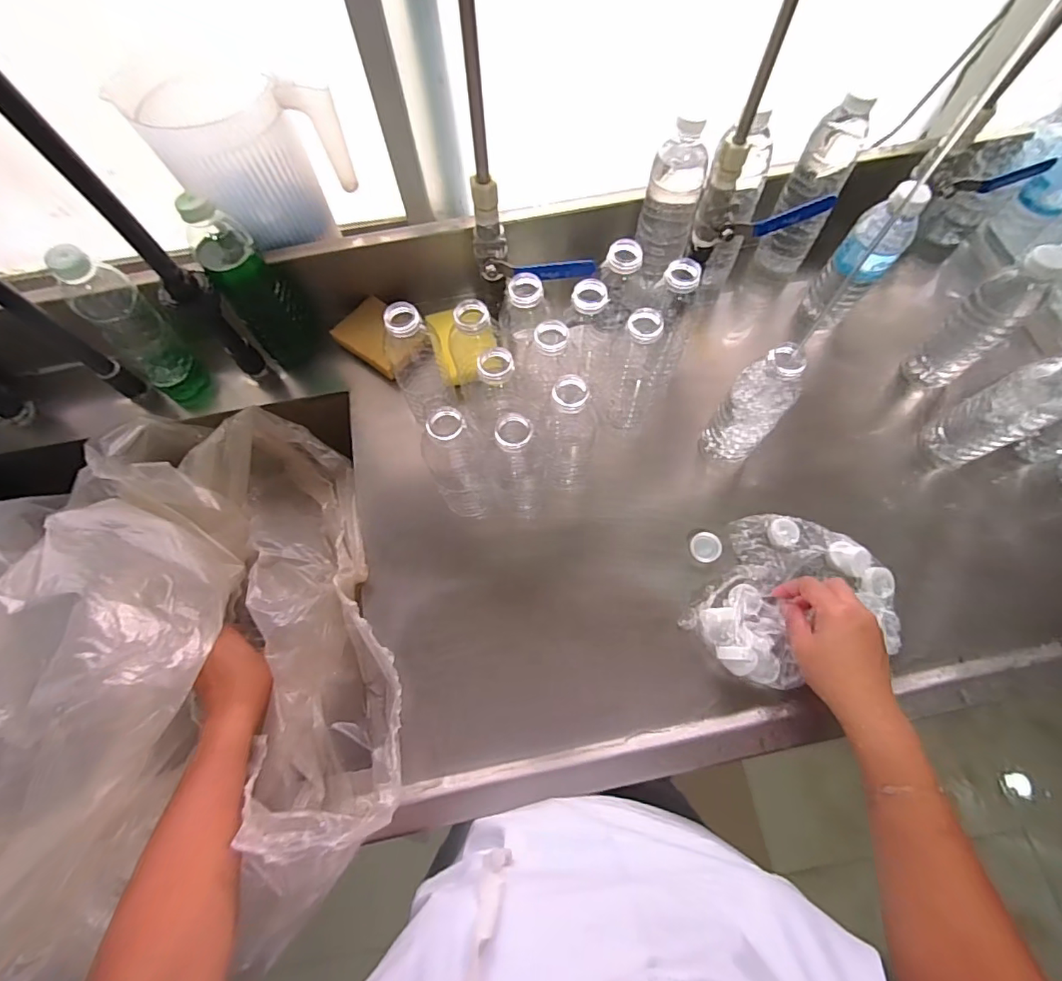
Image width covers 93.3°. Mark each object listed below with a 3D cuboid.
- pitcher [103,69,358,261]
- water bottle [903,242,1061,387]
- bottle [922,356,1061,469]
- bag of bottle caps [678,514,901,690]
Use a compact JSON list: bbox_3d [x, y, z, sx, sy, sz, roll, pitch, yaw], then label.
[{"bbox_3d":[-0.305,-0.369,0.544,0.166,0.164,0.140,-38,71,-13],"label":"pitcher"},{"bbox_3d":[0.478,-0.173,0.536,0.051,0.191,0.057,-34,70,-12],"label":"water bottle"},{"bbox_3d":[0.477,-0.083,0.503,0.055,0.178,0.060,-28,69,-10],"label":"bottle"},{"bbox_3d":[0.270,0.114,0.505,0.174,0.033,0.181,29,71,13],"label":"bag of bottle caps"}]

